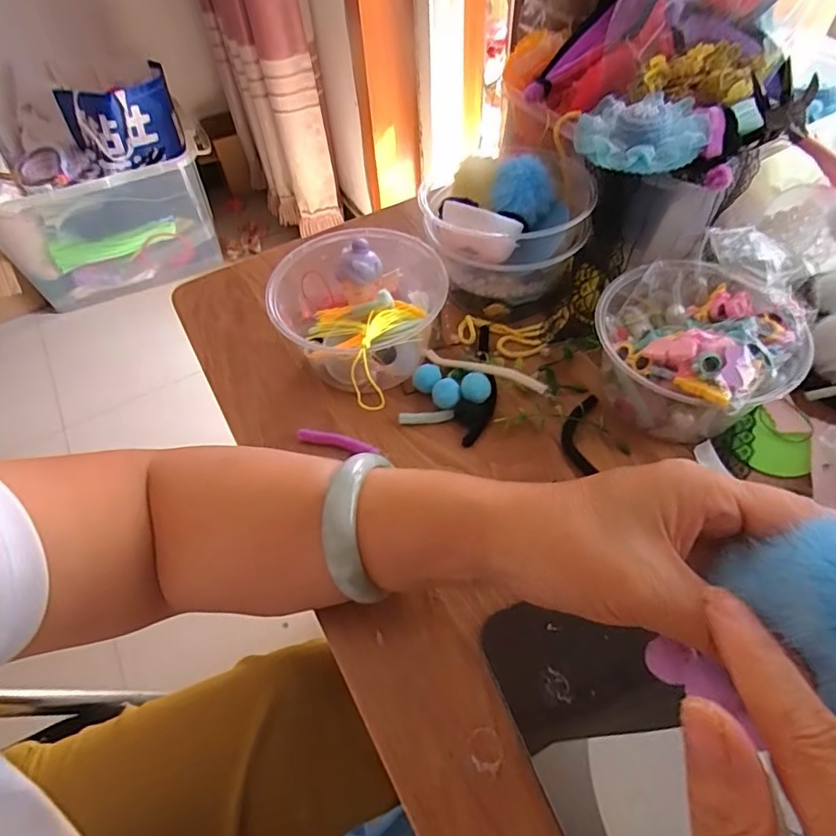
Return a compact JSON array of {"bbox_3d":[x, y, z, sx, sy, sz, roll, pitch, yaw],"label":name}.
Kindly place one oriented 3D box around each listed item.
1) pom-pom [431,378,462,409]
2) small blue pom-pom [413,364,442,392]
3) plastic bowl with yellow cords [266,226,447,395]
[{"bbox_3d":[0.019,-0.015,0.350,0.019,0.014,0.016,3,55,5],"label":"pom-pom"},{"bbox_3d":[0.006,-0.025,0.358,0.019,0.016,0.015,22,59,18],"label":"small blue pom-pom"},{"bbox_3d":[-0.051,-0.079,0.367,0.113,0.069,0.119,-2,54,2],"label":"plastic bowl with yellow cords"}]

